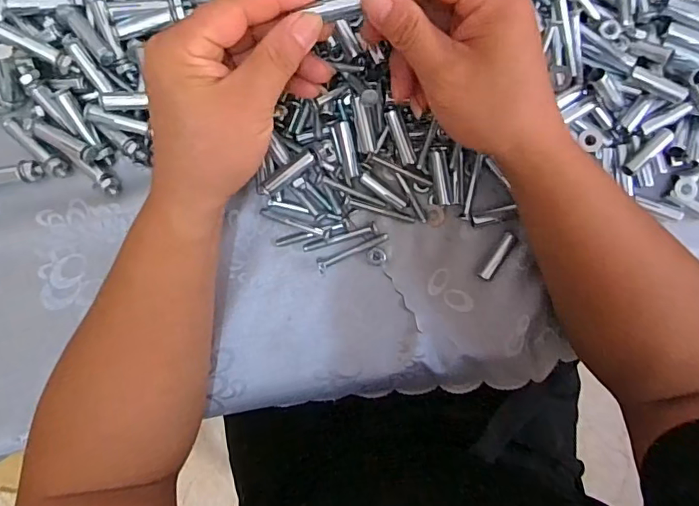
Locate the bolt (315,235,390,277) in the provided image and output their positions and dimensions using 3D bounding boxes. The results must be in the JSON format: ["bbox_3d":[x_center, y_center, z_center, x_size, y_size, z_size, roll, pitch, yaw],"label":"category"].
[{"bbox_3d":[0.002,-0.001,0.366,0.057,0.005,0.012,-28,92,0],"label":"bolt"}]

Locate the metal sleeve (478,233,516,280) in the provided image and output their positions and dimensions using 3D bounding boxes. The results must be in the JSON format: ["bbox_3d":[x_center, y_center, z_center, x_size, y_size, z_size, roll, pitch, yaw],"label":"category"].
[{"bbox_3d":[0.110,0.003,0.368,0.009,0.007,0.039,35,91,-2],"label":"metal sleeve"}]

